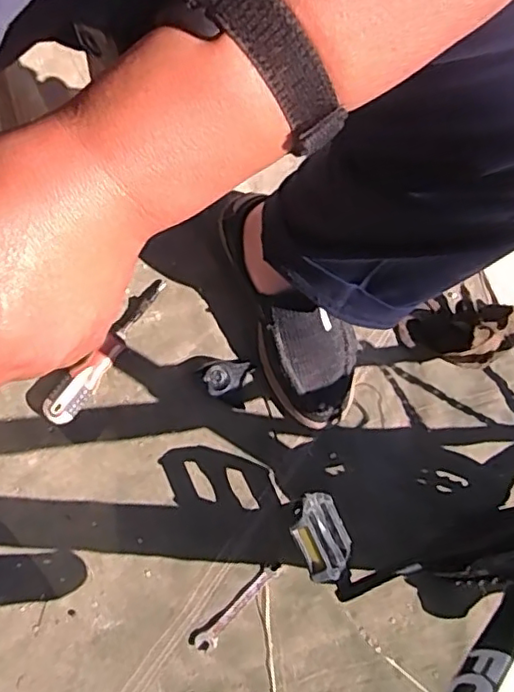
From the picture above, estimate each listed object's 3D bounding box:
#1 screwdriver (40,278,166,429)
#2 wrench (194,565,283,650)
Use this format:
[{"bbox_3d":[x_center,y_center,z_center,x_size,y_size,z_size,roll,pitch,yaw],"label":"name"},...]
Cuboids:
[{"bbox_3d":[-0.165,0.004,0.674,0.034,0.030,0.188,36,82,3],"label":"screwdriver"},{"bbox_3d":[-0.019,0.279,0.653,0.116,0.006,0.020,-43,86,-7],"label":"wrench"}]

